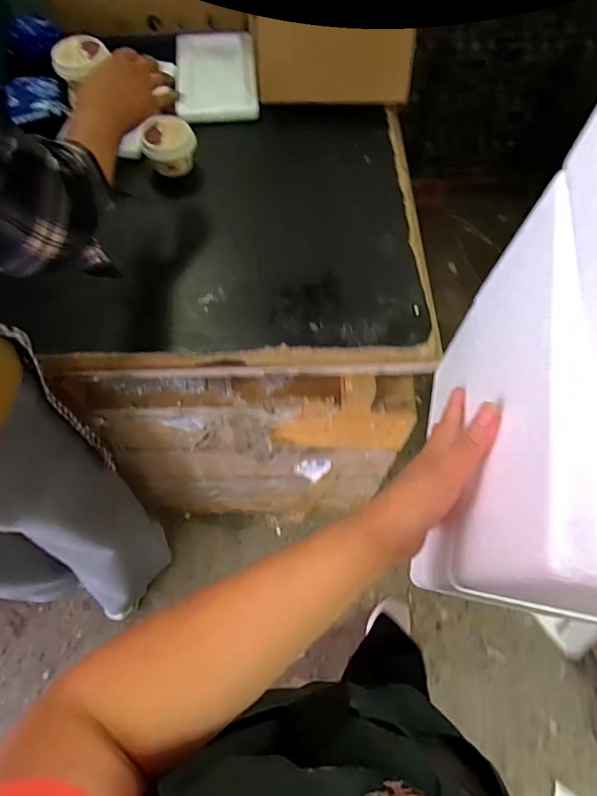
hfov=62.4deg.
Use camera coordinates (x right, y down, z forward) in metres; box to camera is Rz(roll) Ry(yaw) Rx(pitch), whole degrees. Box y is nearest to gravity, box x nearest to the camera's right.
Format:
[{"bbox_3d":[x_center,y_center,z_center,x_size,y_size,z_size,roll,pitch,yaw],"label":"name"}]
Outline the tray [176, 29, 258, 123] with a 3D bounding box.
[{"bbox_3d":[-0.154,-0.608,0.929,0.147,0.036,0.224,-6,63,-2],"label":"tray"}]

